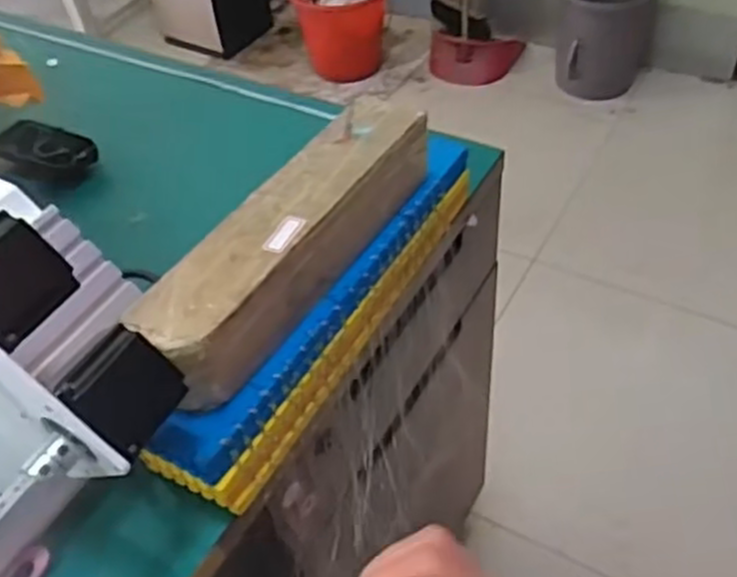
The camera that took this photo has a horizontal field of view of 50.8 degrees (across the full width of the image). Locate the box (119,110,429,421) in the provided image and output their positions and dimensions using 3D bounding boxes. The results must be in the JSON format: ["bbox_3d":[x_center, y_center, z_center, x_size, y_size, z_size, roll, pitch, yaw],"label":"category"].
[{"bbox_3d":[-0.053,-0.039,0.542,0.069,0.055,0.279,22,53,24],"label":"box"}]

